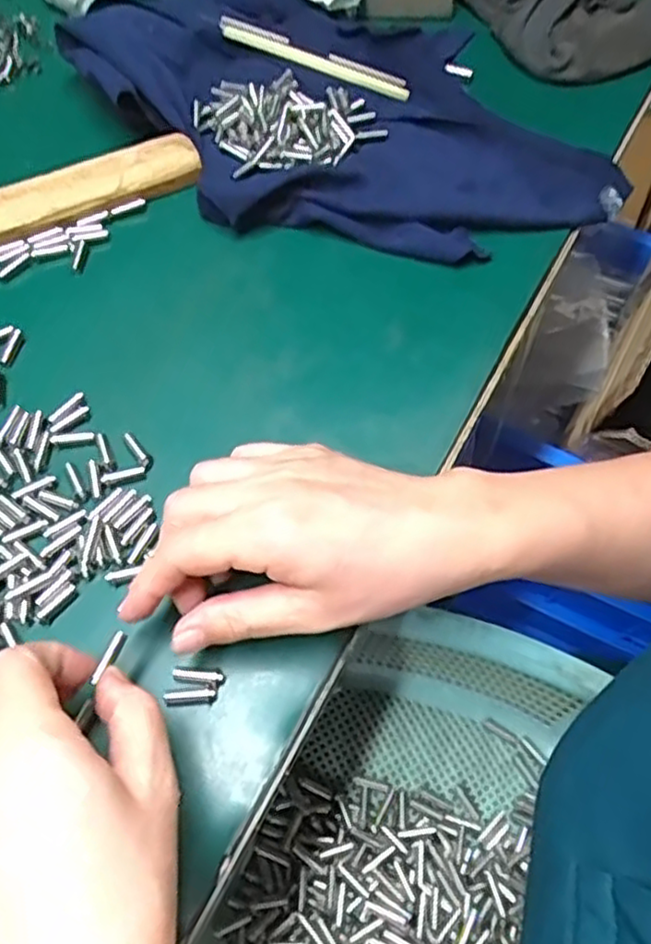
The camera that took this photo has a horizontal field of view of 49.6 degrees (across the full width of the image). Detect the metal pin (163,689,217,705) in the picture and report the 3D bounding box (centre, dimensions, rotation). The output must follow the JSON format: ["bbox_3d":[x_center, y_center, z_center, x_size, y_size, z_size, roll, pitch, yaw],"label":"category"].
[{"bbox_3d":[-0.057,0.093,0.294,0.021,0.004,0.006,-3,62,-2],"label":"metal pin"}]

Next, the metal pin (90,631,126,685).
[{"bbox_3d":[-0.084,0.072,0.273,0.005,0.005,0.021,23,66,11],"label":"metal pin"}]

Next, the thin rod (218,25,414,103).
[{"bbox_3d":[-0.006,-0.265,0.458,0.125,0.006,0.009,16,62,-7],"label":"thin rod"}]

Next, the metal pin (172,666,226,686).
[{"bbox_3d":[-0.054,0.085,0.298,0.022,0.004,0.007,7,62,3],"label":"metal pin"}]

